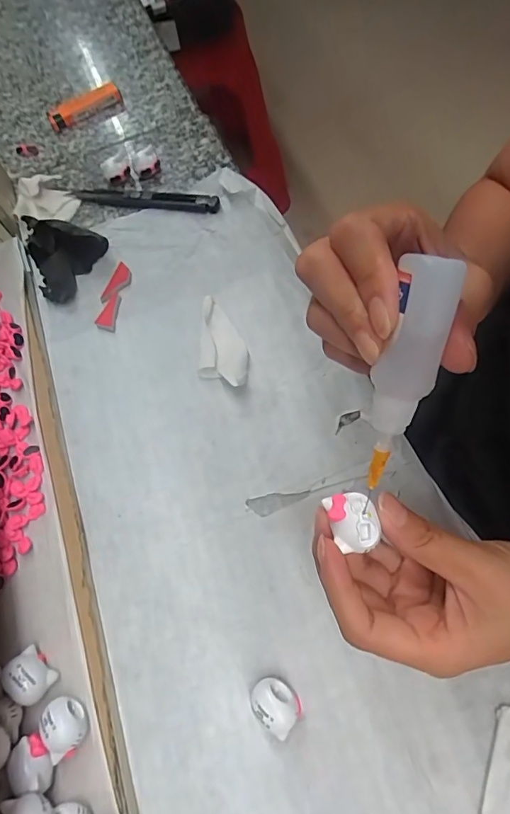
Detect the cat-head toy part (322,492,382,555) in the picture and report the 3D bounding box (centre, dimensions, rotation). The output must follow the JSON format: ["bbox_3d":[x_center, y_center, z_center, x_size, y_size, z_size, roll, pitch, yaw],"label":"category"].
[{"bbox_3d":[0.041,0.048,0.197,0.019,0.008,0.024,-13,65,-4],"label":"cat-head toy part"}]

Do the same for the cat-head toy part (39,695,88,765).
[{"bbox_3d":[-0.098,0.163,0.238,0.025,0.018,0.021,41,73,19],"label":"cat-head toy part"}]

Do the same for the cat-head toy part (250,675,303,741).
[{"bbox_3d":[0.010,0.156,0.245,0.026,0.018,0.021,28,69,15],"label":"cat-head toy part"}]

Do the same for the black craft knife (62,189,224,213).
[{"bbox_3d":[-0.104,-0.188,0.415,0.147,0.011,0.017,13,66,8],"label":"black craft knife"}]

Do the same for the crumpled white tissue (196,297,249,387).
[{"bbox_3d":[-0.023,-0.049,0.343,0.035,0.013,0.078,1,65,3],"label":"crumpled white tissue"}]

